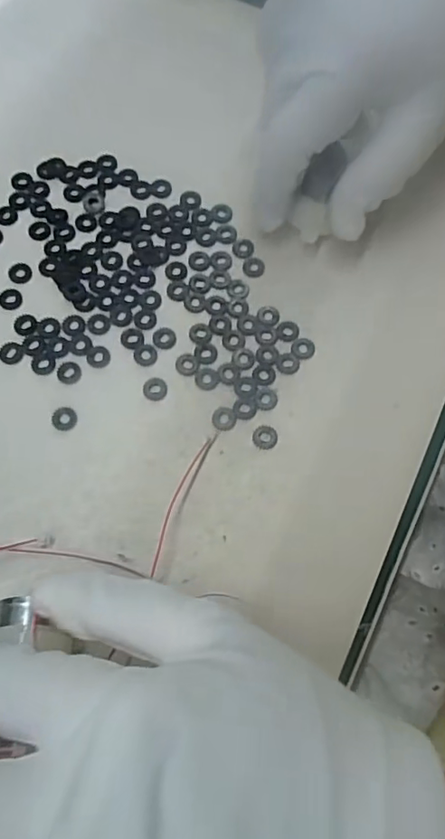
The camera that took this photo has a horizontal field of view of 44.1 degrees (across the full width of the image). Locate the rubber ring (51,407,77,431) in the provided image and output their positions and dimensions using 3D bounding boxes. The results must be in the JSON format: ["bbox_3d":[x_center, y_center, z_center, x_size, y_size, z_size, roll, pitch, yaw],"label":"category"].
[{"bbox_3d":[-0.070,-0.001,0.240,0.011,0.004,0.011,1,72,-2],"label":"rubber ring"}]

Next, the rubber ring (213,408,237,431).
[{"bbox_3d":[0.001,-0.001,0.243,0.011,0.004,0.011,1,72,-2],"label":"rubber ring"}]

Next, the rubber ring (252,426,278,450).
[{"bbox_3d":[0.019,0.007,0.240,0.011,0.004,0.011,1,72,-2],"label":"rubber ring"}]

